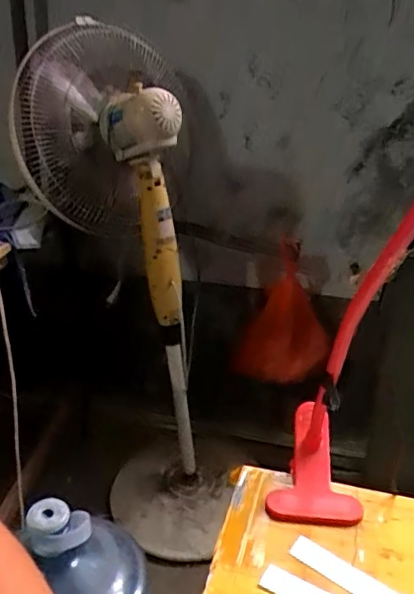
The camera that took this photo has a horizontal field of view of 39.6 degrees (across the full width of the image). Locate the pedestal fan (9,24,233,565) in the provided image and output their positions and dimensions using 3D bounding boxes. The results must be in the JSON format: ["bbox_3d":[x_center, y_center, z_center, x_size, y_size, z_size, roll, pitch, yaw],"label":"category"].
[{"bbox_3d":[-0.172,0.007,1.245,0.366,1.049,0.474,-6,24,-15],"label":"pedestal fan"}]

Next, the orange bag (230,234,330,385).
[{"bbox_3d":[0.189,0.064,1.496,0.245,0.358,0.088,10,25,22],"label":"orange bag"}]

